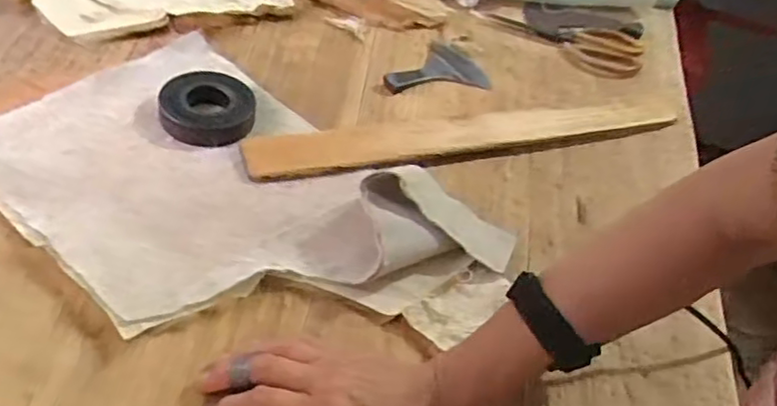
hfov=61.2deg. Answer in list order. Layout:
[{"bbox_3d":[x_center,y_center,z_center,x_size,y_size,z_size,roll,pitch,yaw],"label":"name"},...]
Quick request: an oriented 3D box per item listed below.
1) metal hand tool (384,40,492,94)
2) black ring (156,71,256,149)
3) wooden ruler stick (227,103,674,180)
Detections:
[{"bbox_3d":[0.049,-0.166,0.783,0.131,0.022,0.095,-7,48,-18],"label":"metal hand tool"},{"bbox_3d":[-0.172,-0.096,0.626,0.083,0.020,0.093,8,45,-4],"label":"black ring"},{"bbox_3d":[0.101,-0.070,0.682,0.493,0.012,0.055,-7,52,-21],"label":"wooden ruler stick"}]

